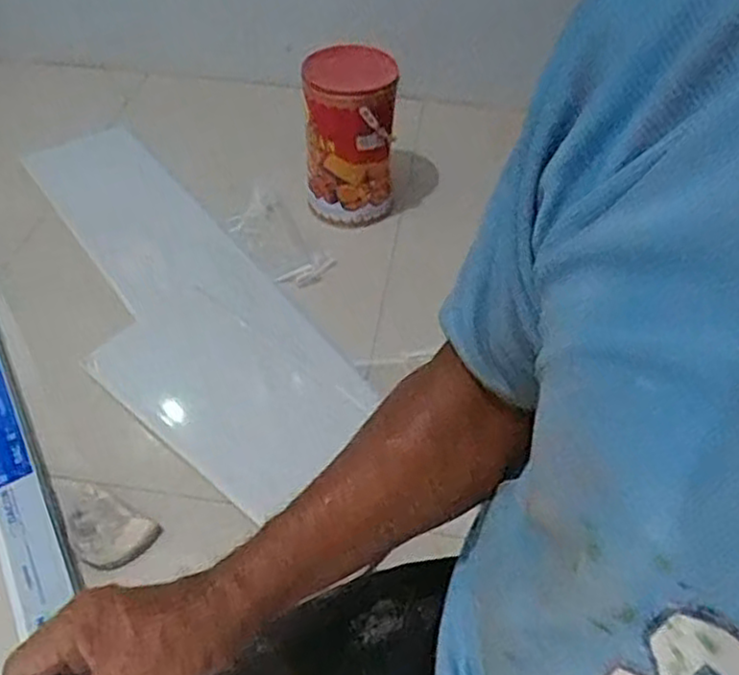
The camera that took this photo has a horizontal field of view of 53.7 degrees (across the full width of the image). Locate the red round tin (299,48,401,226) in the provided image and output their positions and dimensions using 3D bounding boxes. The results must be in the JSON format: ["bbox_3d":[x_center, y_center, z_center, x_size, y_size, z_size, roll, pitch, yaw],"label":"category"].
[{"bbox_3d":[-0.035,-0.312,1.188,0.147,0.266,0.141,0,48,-1],"label":"red round tin"}]

